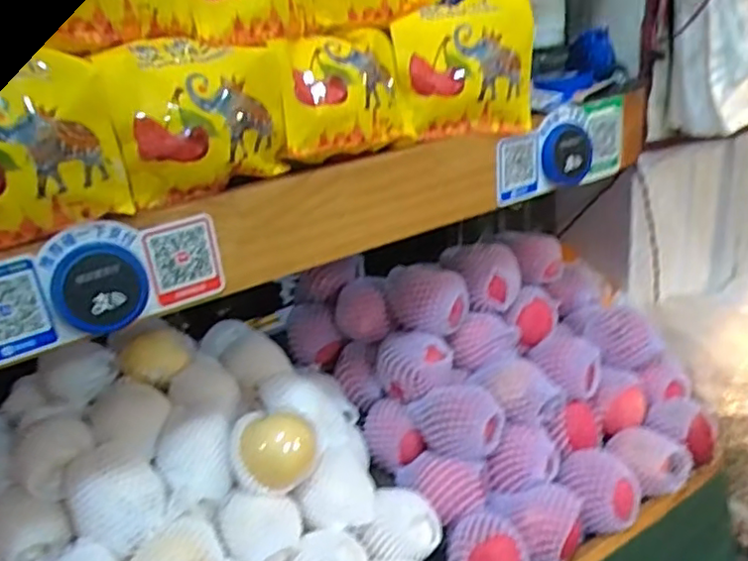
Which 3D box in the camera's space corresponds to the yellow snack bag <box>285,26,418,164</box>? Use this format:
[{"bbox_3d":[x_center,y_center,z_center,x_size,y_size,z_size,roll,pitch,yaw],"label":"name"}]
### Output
[{"bbox_3d":[-0.039,-0.194,0.684,0.153,0.113,0.067,-24,28,-36],"label":"yellow snack bag"}]

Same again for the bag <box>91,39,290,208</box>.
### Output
[{"bbox_3d":[-0.158,-0.152,0.606,0.166,0.131,0.049,-21,26,-31],"label":"bag"}]

